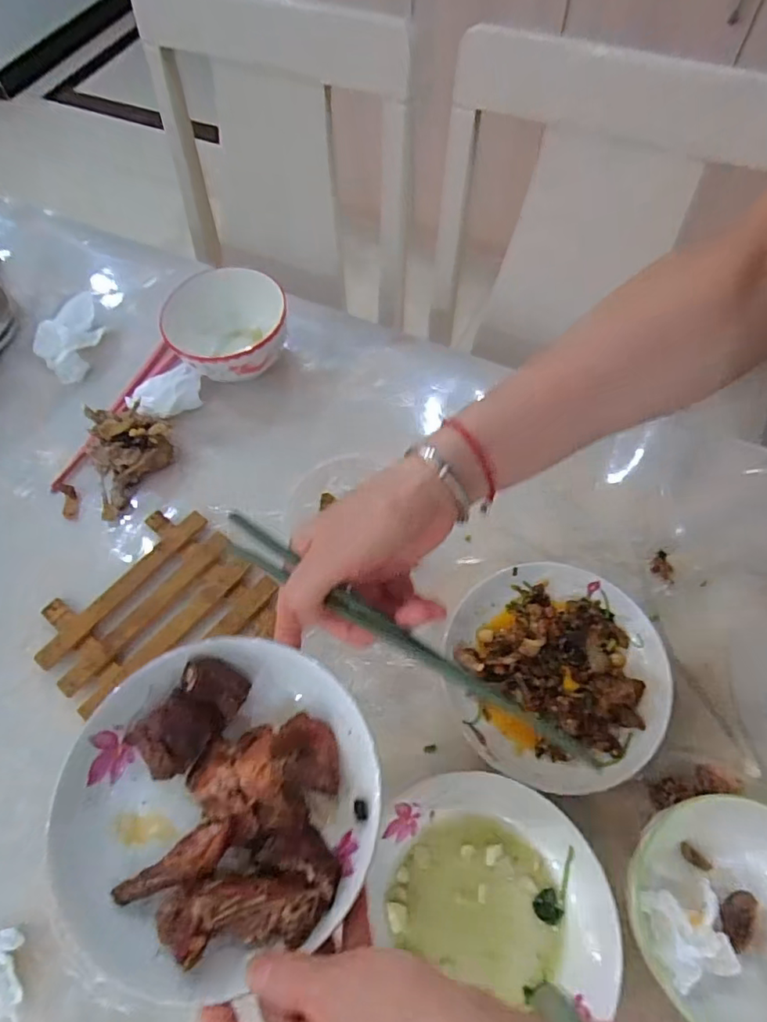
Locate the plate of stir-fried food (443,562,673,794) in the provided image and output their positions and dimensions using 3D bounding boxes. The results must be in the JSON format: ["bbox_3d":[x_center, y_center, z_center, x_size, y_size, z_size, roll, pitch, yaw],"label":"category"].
[{"bbox_3d":[0.132,0.123,0.424,0.160,0.032,0.160,3,64,5],"label":"plate of stir-fried food"}]

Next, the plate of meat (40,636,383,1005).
[{"bbox_3d":[-0.090,0.158,0.307,0.167,0.043,0.164,-2,63,3],"label":"plate of meat"}]

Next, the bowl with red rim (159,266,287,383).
[{"bbox_3d":[-0.166,-0.185,0.577,0.125,0.071,0.127,-2,63,3],"label":"bowl with red rim"}]

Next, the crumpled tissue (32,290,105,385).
[{"bbox_3d":[-0.344,-0.192,0.606,0.080,0.036,0.101,-30,65,-11],"label":"crumpled tissue"}]

